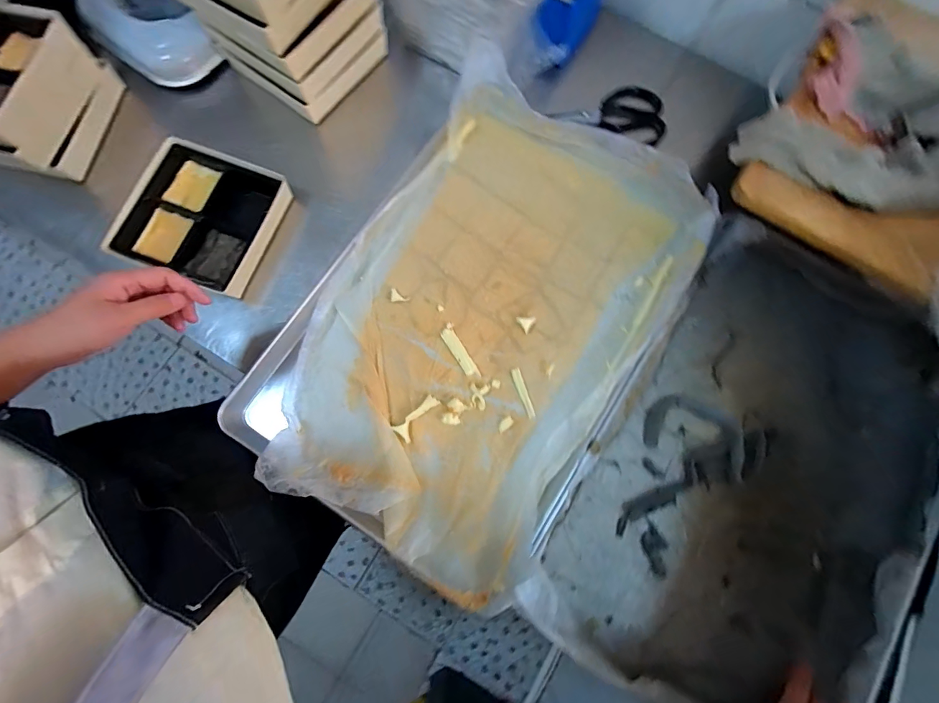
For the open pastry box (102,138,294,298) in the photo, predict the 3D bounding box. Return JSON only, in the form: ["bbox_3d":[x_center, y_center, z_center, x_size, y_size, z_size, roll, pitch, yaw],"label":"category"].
[{"bbox_3d":[-0.357,-0.178,0.541,0.183,0.048,0.171,20,79,4],"label":"open pastry box"}]

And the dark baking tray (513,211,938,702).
[{"bbox_3d":[0.363,0.151,0.495,0.382,0.073,0.570,34,80,6],"label":"dark baking tray"}]

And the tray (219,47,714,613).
[{"bbox_3d":[0.021,-0.050,0.514,0.395,0.053,0.596,32,80,6],"label":"tray"}]

